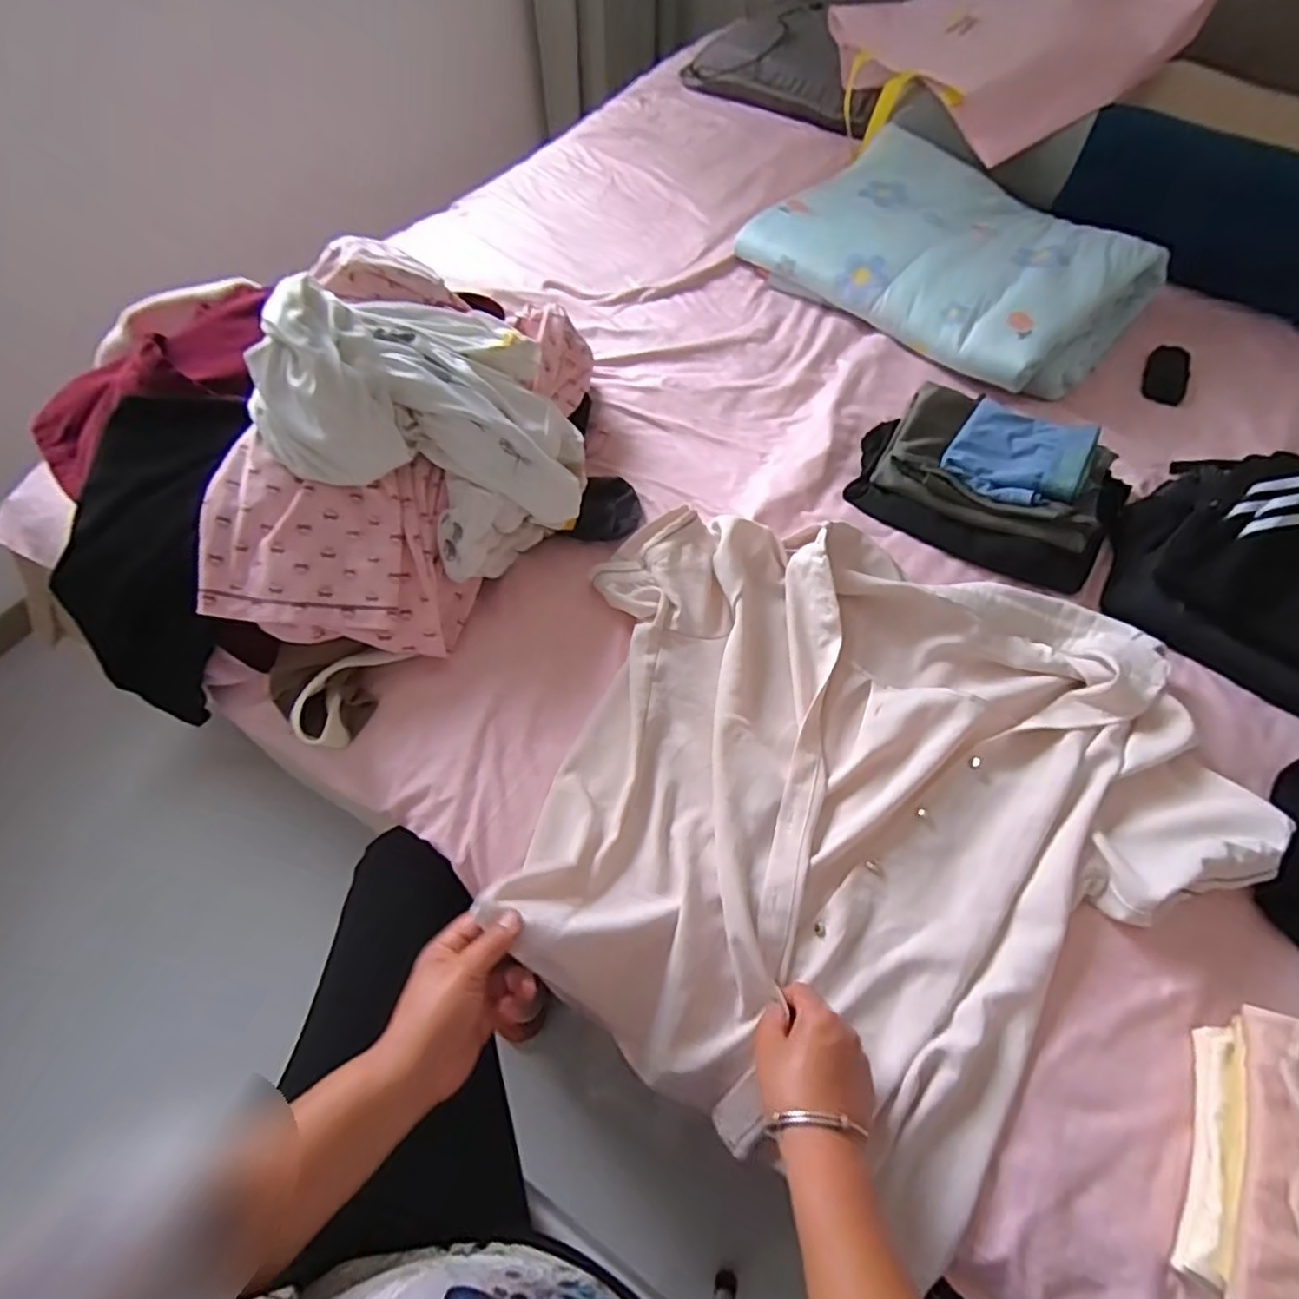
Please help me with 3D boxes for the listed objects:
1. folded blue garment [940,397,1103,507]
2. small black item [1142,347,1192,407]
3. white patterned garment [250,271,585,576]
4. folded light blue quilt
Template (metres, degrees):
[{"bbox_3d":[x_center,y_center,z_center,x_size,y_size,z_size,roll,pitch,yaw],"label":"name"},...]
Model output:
[{"bbox_3d":[0.430,-0.231,0.752,0.143,0.034,0.140,32,64,16],"label":"folded blue garment"},{"bbox_3d":[0.747,-0.398,0.938,0.059,0.013,0.118,26,62,14],"label":"small black item"},{"bbox_3d":[-0.213,-0.226,0.647,0.280,0.231,0.222,-34,66,-19],"label":"white patterned garment"},{"bbox_3d":[0.453,-0.602,0.987,0.352,0.093,0.527,-39,68,-21],"label":"folded light blue quilt"}]

